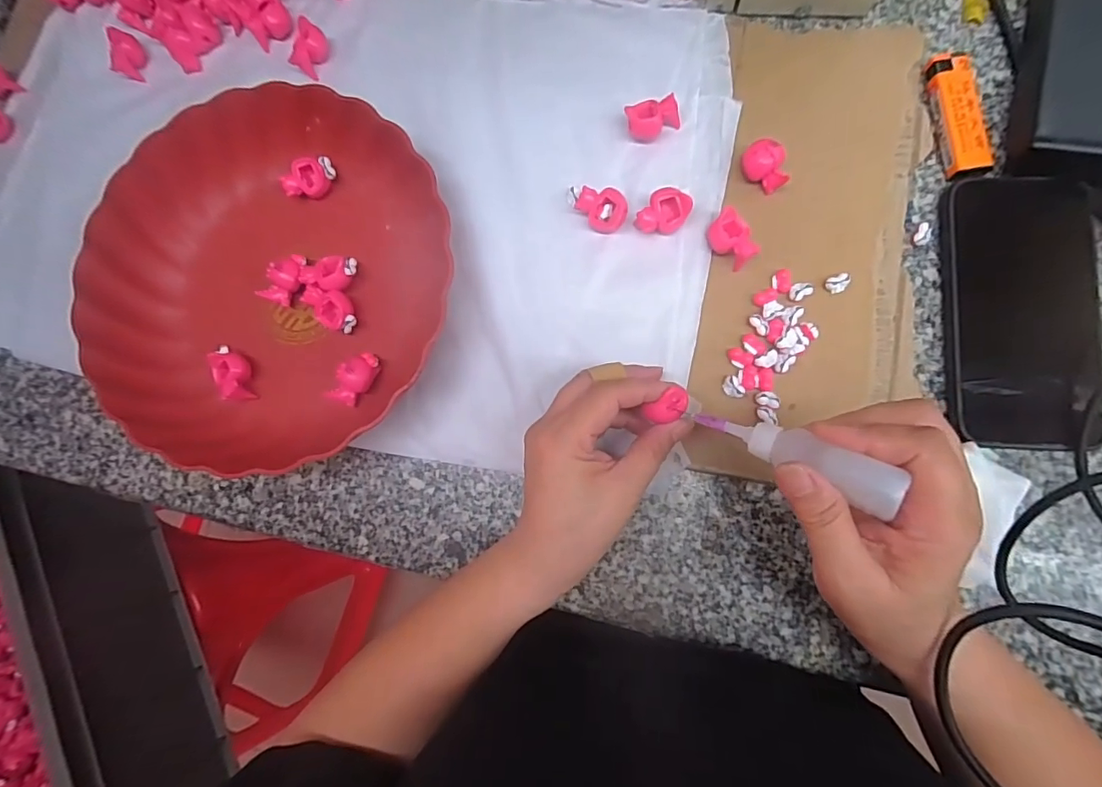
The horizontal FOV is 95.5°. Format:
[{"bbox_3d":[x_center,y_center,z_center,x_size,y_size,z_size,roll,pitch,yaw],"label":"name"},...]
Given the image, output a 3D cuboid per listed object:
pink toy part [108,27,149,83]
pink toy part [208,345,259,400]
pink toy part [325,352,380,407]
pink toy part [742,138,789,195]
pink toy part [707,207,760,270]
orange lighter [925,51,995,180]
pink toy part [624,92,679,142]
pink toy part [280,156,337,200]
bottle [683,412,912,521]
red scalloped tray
[{"bbox_3d":[-0.327,-0.262,0.387,0.013,0.020,0.039,-12,81,5],"label":"pink toy part"},{"bbox_3d":[-0.215,-0.013,0.338,0.020,0.020,0.036,-8,82,6],"label":"pink toy part"},{"bbox_3d":[-0.127,-0.009,0.326,0.018,0.021,0.036,30,87,10],"label":"pink toy part"},{"bbox_3d":[0.134,-0.142,0.316,0.023,0.019,0.028,-12,81,5],"label":"pink toy part"},{"bbox_3d":[0.112,-0.096,0.312,0.025,0.018,0.035,-16,81,5],"label":"pink toy part"},{"bbox_3d":[0.258,-0.177,0.318,0.025,0.016,0.080,-9,82,6],"label":"orange lighter"},{"bbox_3d":[0.066,-0.177,0.323,0.031,0.014,0.020,-19,81,4],"label":"pink toy part"},{"bbox_3d":[-0.167,-0.149,0.350,0.035,0.021,0.020,-41,80,0],"label":"pink toy part"},{"bbox_3d":[0.107,0.026,0.228,0.090,0.017,0.019,25,89,47],"label":"bottle"},{"bbox_3d":[-0.185,-0.082,0.332,0.244,0.042,0.232,-42,80,0],"label":"red scalloped tray"}]

